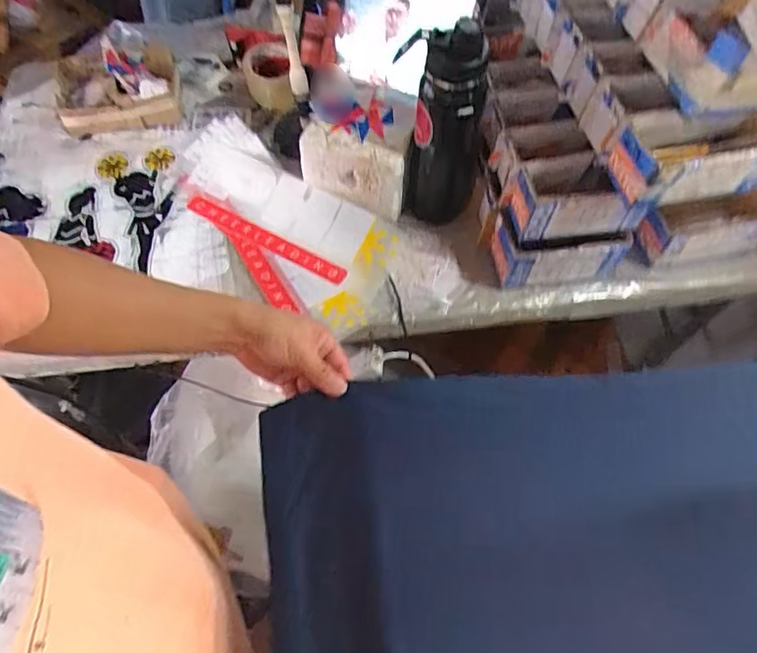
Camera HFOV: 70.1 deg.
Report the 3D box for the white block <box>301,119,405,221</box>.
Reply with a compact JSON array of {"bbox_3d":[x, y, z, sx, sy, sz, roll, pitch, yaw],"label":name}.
[{"bbox_3d":[-0.038,-0.205,0.723,0.143,0.097,0.039,20,62,10],"label":"white block"}]

